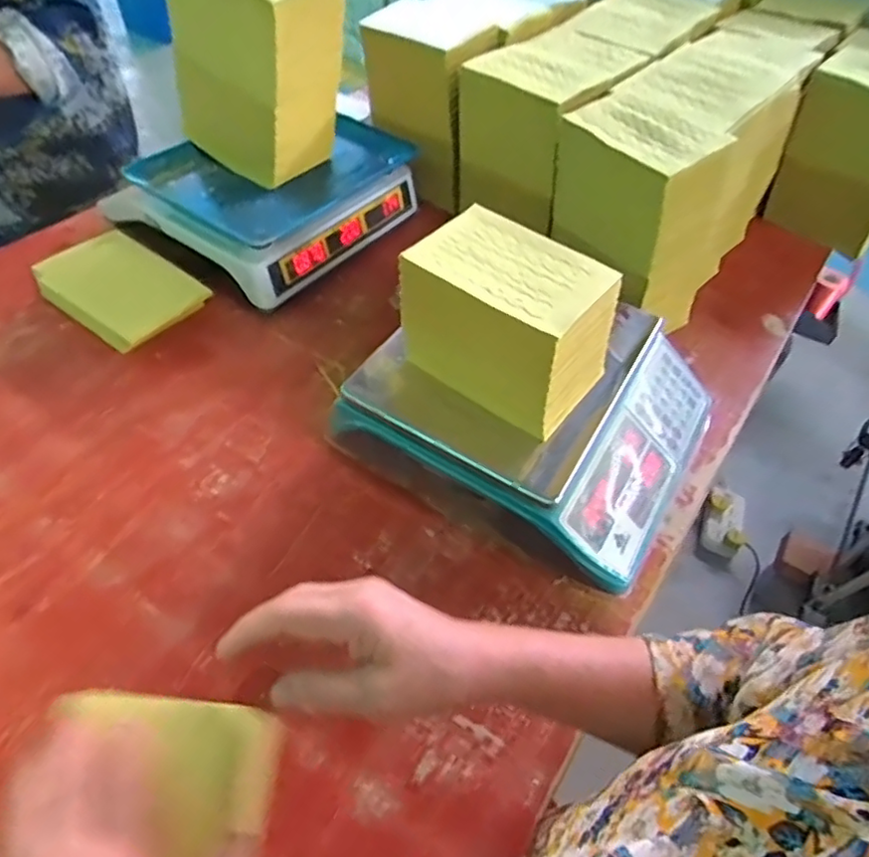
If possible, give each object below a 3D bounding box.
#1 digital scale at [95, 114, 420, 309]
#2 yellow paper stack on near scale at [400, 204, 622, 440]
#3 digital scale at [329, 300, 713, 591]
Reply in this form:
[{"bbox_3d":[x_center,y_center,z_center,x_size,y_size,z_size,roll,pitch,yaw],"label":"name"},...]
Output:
[{"bbox_3d":[-0.218,-0.324,0.852,0.254,0.097,0.321,32,55,18],"label":"digital scale"},{"bbox_3d":[0.071,-0.103,0.579,0.175,0.114,0.120,32,54,18],"label":"yellow paper stack on near scale"},{"bbox_3d":[0.116,-0.021,0.651,0.309,0.111,0.310,28,54,16],"label":"digital scale"}]

